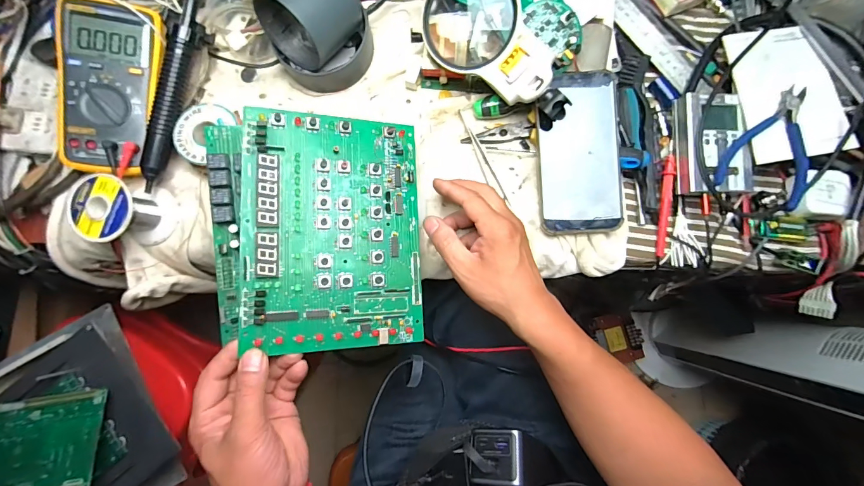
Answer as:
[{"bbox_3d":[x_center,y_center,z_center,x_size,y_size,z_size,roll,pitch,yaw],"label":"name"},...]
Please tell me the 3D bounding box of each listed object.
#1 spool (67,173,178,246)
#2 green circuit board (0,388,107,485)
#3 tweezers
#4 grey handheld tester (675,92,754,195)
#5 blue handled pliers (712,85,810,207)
[{"bbox_3d":[-0.316,-0.030,0.393,0.057,0.069,0.060,0,84,1],"label":"spool"},{"bbox_3d":[-0.527,0.263,0.485,0.200,0.016,0.120,-7,64,-5],"label":"green circuit board"},{"bbox_3d":[0.056,-0.095,0.419,0.013,0.008,0.114,-23,84,-1],"label":"tweezers"},{"bbox_3d":[0.295,-0.102,0.400,0.067,0.034,0.101,2,84,1],"label":"grey handheld tester"},{"bbox_3d":[0.343,-0.099,0.379,0.081,0.024,0.111,24,85,4],"label":"blue handled pliers"}]

